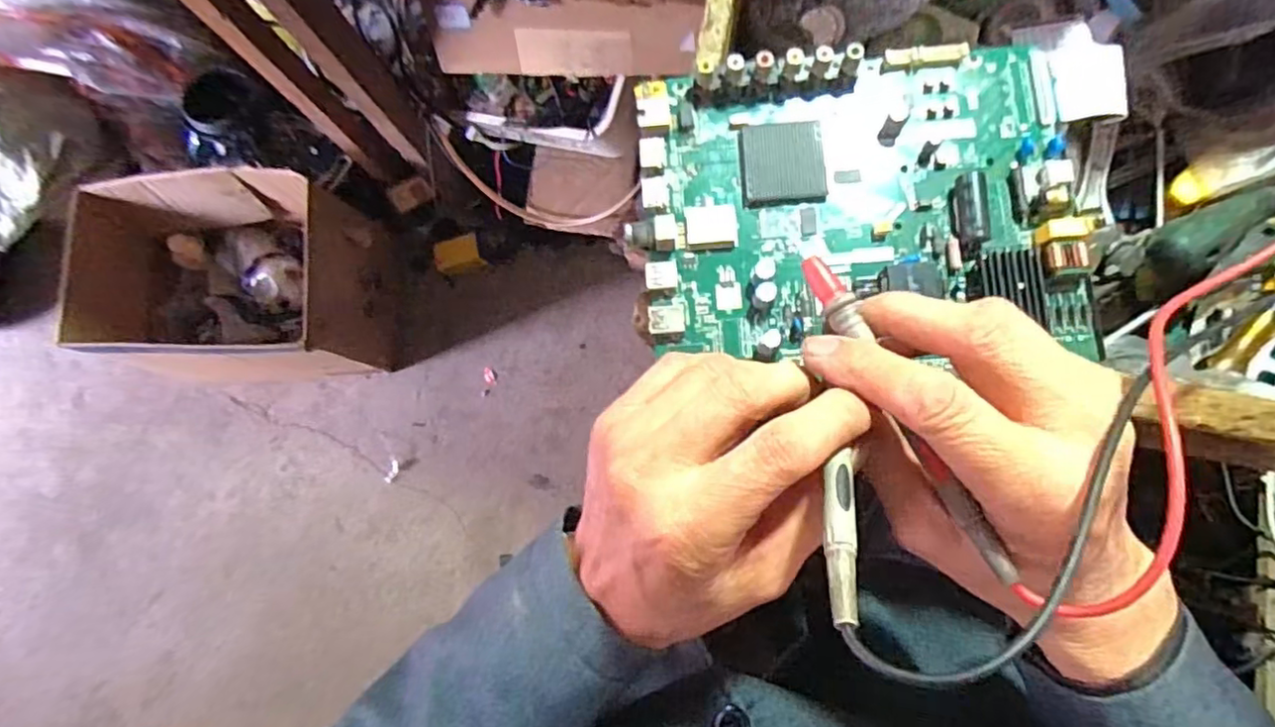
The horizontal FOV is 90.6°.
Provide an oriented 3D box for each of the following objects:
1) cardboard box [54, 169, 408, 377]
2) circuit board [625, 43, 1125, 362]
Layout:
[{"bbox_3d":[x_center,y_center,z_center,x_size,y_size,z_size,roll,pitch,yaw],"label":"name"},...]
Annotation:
[{"bbox_3d":[-0.643,-0.133,1.023,0.441,0.229,0.293,1,81,3],"label":"cardboard box"},{"bbox_3d":[0.113,-0.081,0.298,0.220,0.021,0.146,-1,81,3],"label":"circuit board"}]

